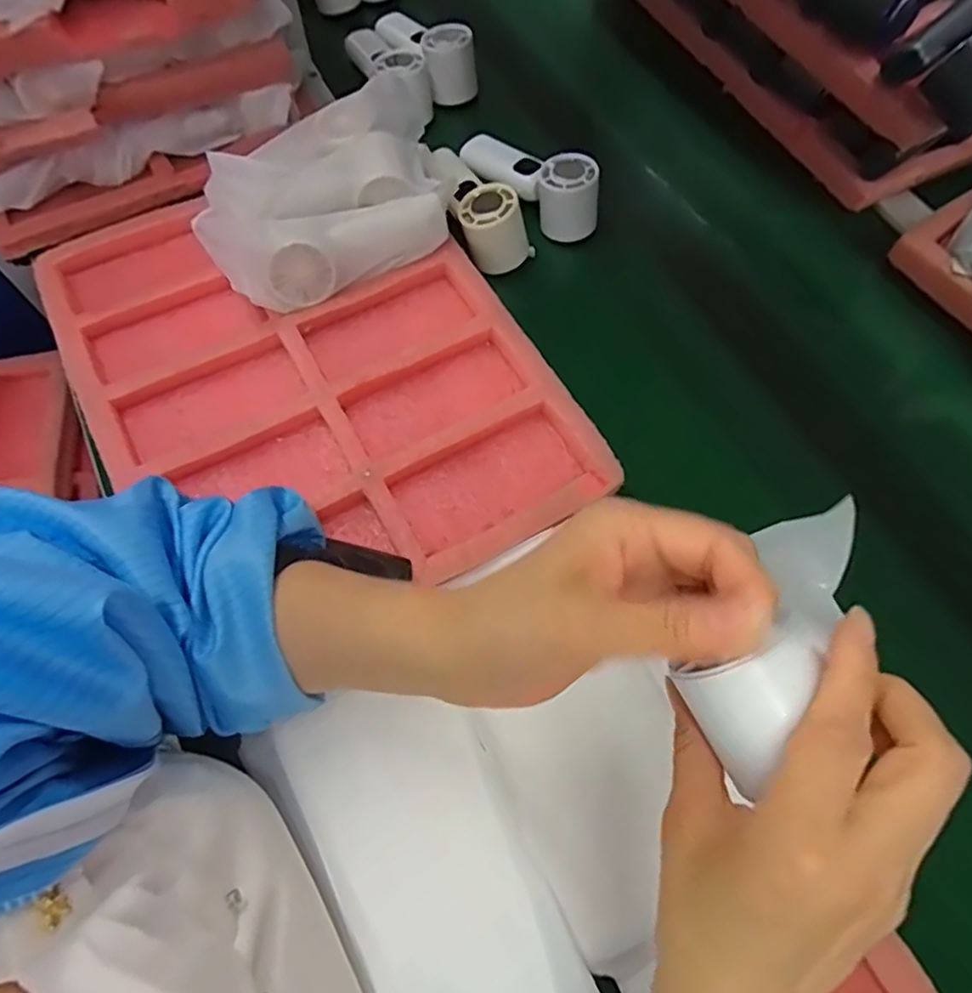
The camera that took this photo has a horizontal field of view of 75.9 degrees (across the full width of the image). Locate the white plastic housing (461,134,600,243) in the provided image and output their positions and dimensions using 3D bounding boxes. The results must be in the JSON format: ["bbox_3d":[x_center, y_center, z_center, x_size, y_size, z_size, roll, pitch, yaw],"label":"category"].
[{"bbox_3d":[0.039,-0.306,0.597,0.158,0.060,0.045,34,69,15],"label":"white plastic housing"}]

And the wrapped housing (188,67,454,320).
[{"bbox_3d":[-0.132,-0.256,0.531,0.217,0.076,0.148,-28,68,-12],"label":"wrapped housing"}]

